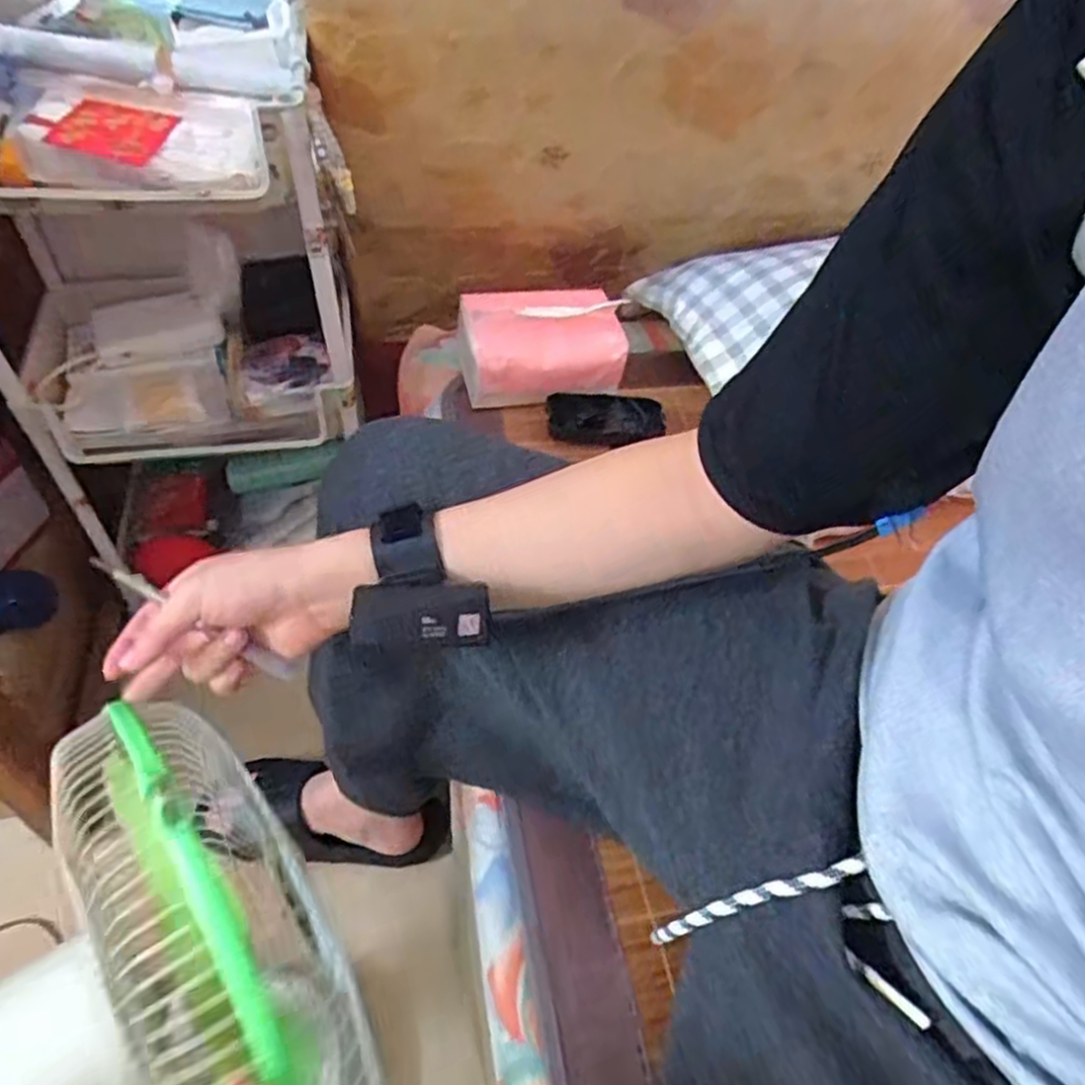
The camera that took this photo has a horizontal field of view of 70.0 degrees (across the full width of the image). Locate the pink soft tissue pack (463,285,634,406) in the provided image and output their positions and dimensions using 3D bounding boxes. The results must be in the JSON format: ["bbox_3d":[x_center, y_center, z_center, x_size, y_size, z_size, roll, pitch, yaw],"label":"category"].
[{"bbox_3d":[-0.004,-0.189,0.739,0.151,0.080,0.074,-12,51,-16],"label":"pink soft tissue pack"}]

